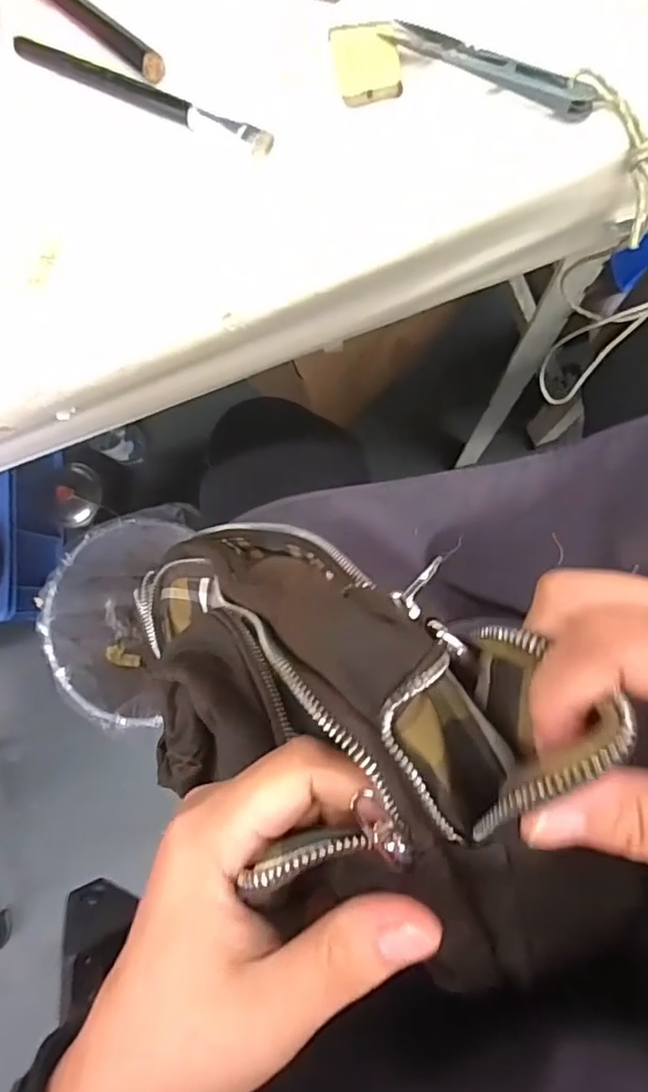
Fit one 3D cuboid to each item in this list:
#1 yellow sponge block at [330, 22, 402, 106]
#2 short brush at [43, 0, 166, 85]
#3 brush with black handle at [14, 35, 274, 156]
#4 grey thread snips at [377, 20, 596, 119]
[{"bbox_3d":[0.020,-0.229,0.277,0.029,0.004,0.039,-10,83,6],"label":"yellow sponge block"},{"bbox_3d":[-0.135,-0.284,0.304,0.150,0.015,0.016,44,91,9],"label":"short brush"},{"bbox_3d":[-0.094,-0.227,0.293,0.158,0.011,0.012,29,88,9],"label":"brush with black handle"},{"bbox_3d":[0.073,-0.218,0.264,0.100,0.010,0.017,33,89,9],"label":"grey thread snips"}]

